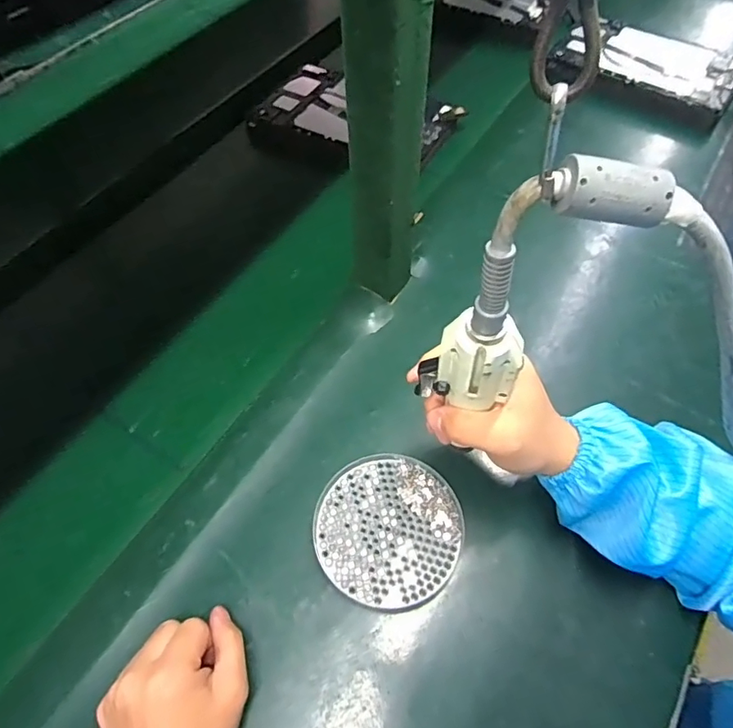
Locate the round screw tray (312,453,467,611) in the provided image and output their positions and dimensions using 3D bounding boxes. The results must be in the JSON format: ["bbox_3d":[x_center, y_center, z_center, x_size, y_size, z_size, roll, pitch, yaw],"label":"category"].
[{"bbox_3d":[0.017,0.128,0.392,0.115,0.016,0.110,-1,60,1],"label":"round screw tray"}]

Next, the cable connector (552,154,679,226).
[{"bbox_3d":[0.082,-0.057,0.164,0.037,0.016,0.014,6,60,5],"label":"cable connector"}]

